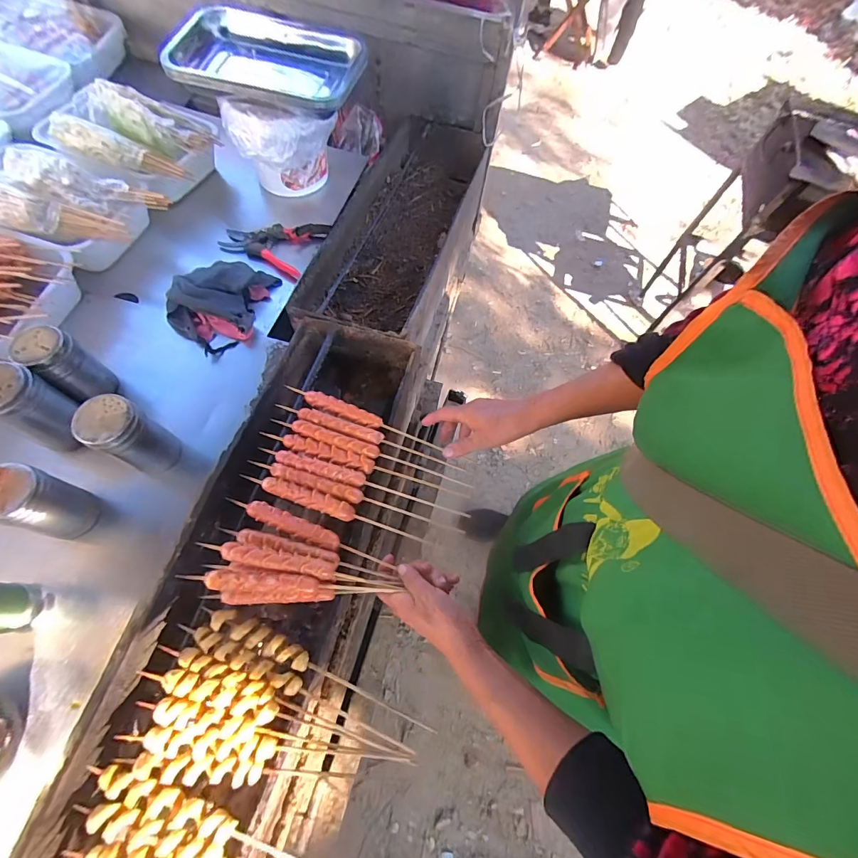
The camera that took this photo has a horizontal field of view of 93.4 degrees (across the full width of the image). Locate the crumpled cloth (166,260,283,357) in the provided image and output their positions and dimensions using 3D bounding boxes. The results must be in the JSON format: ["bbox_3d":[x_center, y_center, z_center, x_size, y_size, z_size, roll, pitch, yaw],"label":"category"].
[{"bbox_3d":[-0.323,-0.210,0.656,0.135,0.055,0.182,43,70,13],"label":"crumpled cloth"}]

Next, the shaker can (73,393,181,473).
[{"bbox_3d":[-0.378,0.011,0.514,0.059,0.117,0.066,21,67,4],"label":"shaker can"}]

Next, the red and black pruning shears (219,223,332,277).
[{"bbox_3d":[-0.285,-0.359,0.757,0.161,0.028,0.126,24,67,5],"label":"red and black pruning shears"}]

